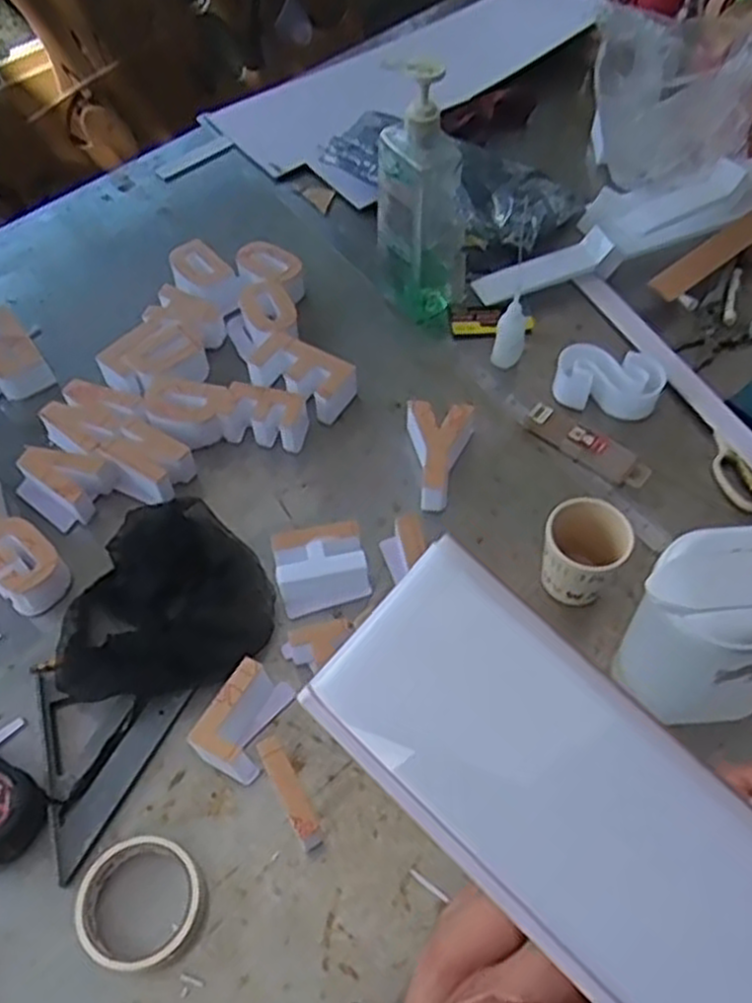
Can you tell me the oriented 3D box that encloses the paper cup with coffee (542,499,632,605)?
[{"bbox_3d":[0.187,0.050,0.718,0.071,0.095,0.068,-1,55,1],"label":"paper cup with coffee"}]

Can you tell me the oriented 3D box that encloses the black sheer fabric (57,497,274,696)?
[{"bbox_3d":[-0.195,0.085,0.744,0.188,0.032,0.205,-7,55,-3],"label":"black sheer fabric"}]

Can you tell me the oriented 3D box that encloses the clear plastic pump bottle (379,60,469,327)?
[{"bbox_3d":[0.052,-0.321,0.857,0.092,0.276,0.064,-10,55,-6],"label":"clear plastic pump bottle"}]

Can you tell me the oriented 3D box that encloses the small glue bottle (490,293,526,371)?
[{"bbox_3d":[0.152,-0.191,0.885,0.034,0.074,0.036,10,56,8],"label":"small glue bottle"}]

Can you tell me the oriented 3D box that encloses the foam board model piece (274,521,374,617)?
[{"bbox_3d":[-0.052,0.063,0.742,0.083,0.047,0.067,-15,56,-9],"label":"foam board model piece"}]

